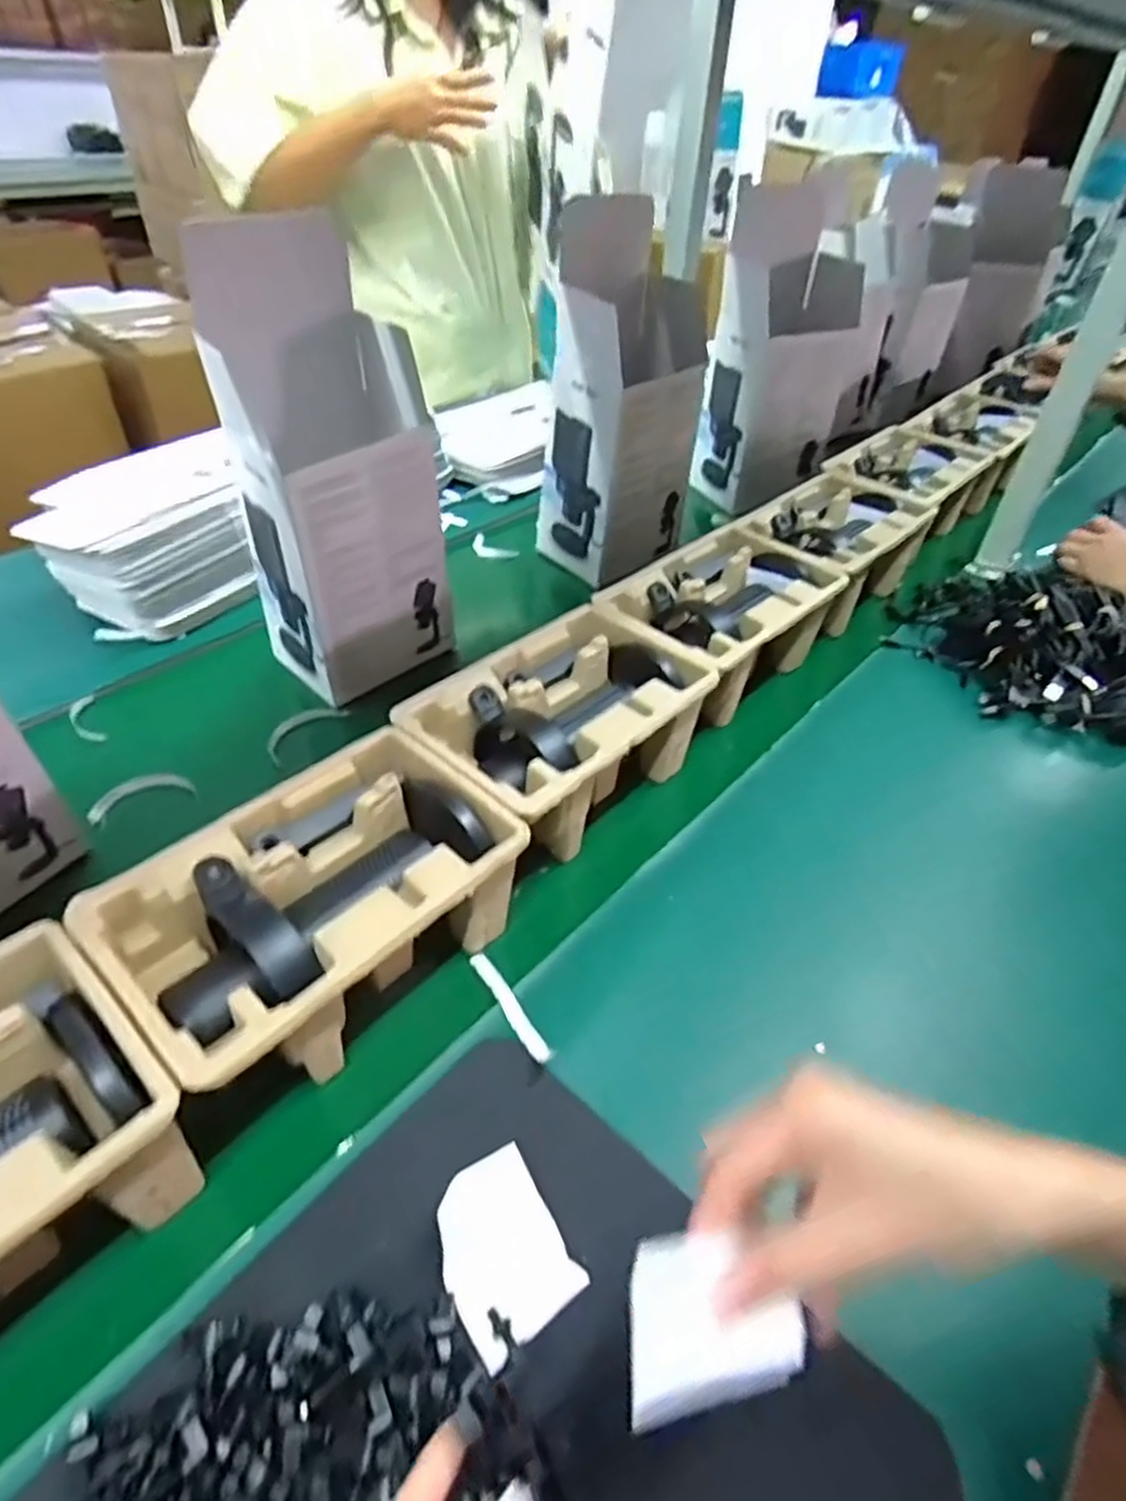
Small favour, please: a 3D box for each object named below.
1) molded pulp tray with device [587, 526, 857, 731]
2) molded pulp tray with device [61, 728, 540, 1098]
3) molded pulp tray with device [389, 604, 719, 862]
[{"bbox_3d":[0.151,-0.123,0.732,0.152,0.094,0.232,36,49,29],"label":"molded pulp tray with device"},{"bbox_3d":[-0.149,0.105,0.468,0.153,0.100,0.228,34,48,27],"label":"molded pulp tray with device"},{"bbox_3d":[-0.004,-0.013,0.601,0.148,0.097,0.223,35,48,28],"label":"molded pulp tray with device"}]

